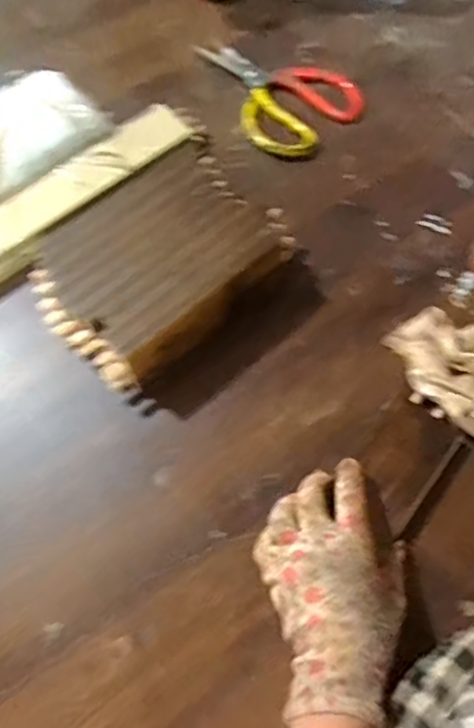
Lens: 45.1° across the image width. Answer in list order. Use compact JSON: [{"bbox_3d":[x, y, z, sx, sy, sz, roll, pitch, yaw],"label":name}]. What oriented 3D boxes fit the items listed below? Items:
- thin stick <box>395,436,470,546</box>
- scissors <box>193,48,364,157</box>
[{"bbox_3d":[0.159,0.101,0.458,0.015,0.009,0.098,35,69,15],"label":"thin stick"},{"bbox_3d":[0.042,-0.322,0.653,0.139,0.016,0.195,-35,70,-14],"label":"scissors"}]

